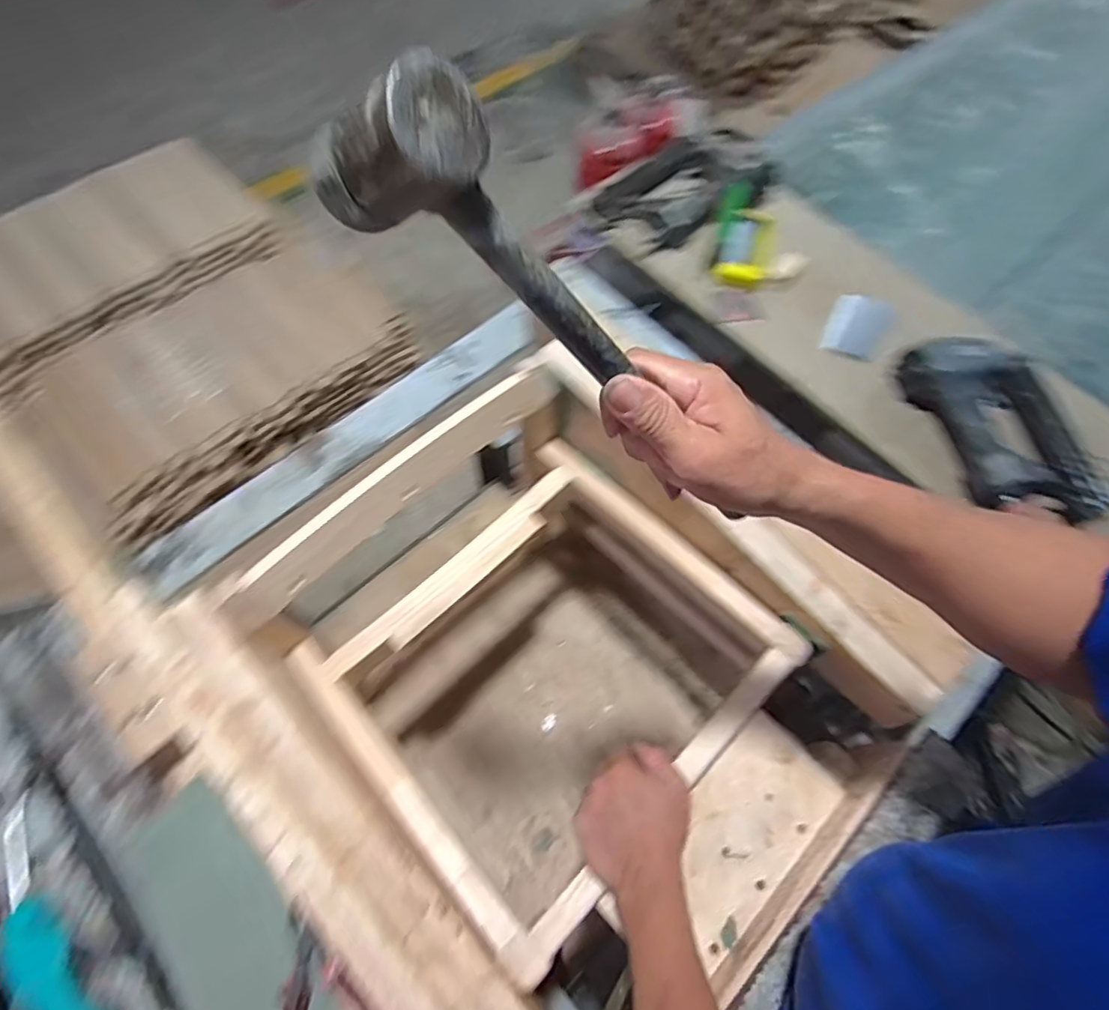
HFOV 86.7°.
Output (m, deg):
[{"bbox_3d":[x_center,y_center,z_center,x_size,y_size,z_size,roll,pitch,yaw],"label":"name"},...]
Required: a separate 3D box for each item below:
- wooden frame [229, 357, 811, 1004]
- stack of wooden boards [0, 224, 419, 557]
[{"bbox_3d":[-0.025,0.138,0.628,0.425,0.156,0.443,-41,73,-19],"label":"wooden frame"},{"bbox_3d":[-0.764,-0.332,1.375,0.497,0.180,0.786,43,70,16],"label":"stack of wooden boards"}]

